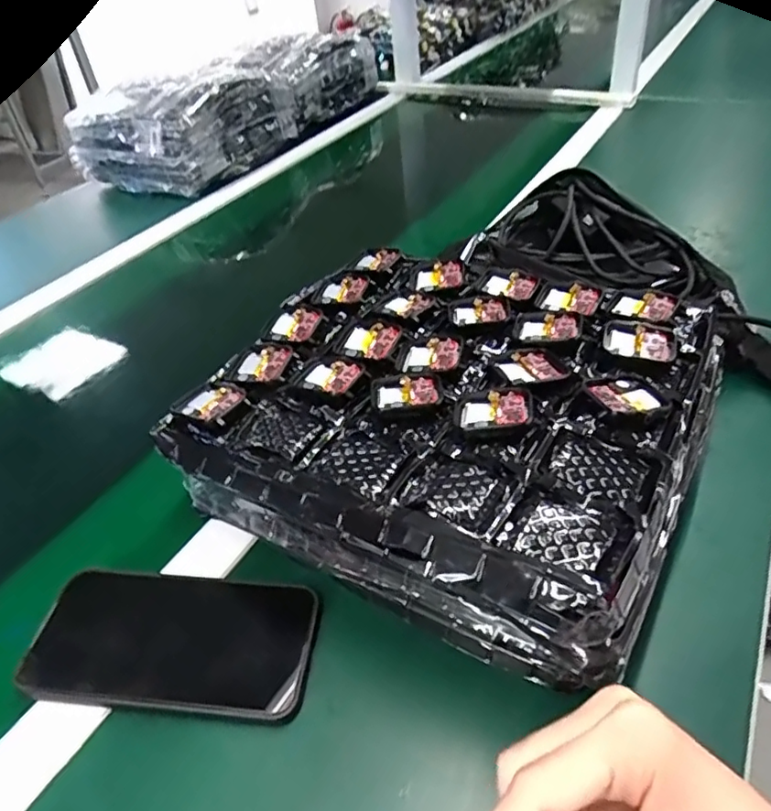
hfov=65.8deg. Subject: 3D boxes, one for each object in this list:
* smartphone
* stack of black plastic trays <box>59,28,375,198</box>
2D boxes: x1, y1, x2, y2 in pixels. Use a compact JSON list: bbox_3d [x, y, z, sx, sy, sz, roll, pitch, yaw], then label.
[{"bbox_3d":[-0.123,0.135,0.346,0.162,0.009,0.077,1,41,10],"label":"smartphone"},{"bbox_3d":[-0.272,-0.576,1.101,0.252,0.131,0.582,18,49,22],"label":"stack of black plastic trays"}]

